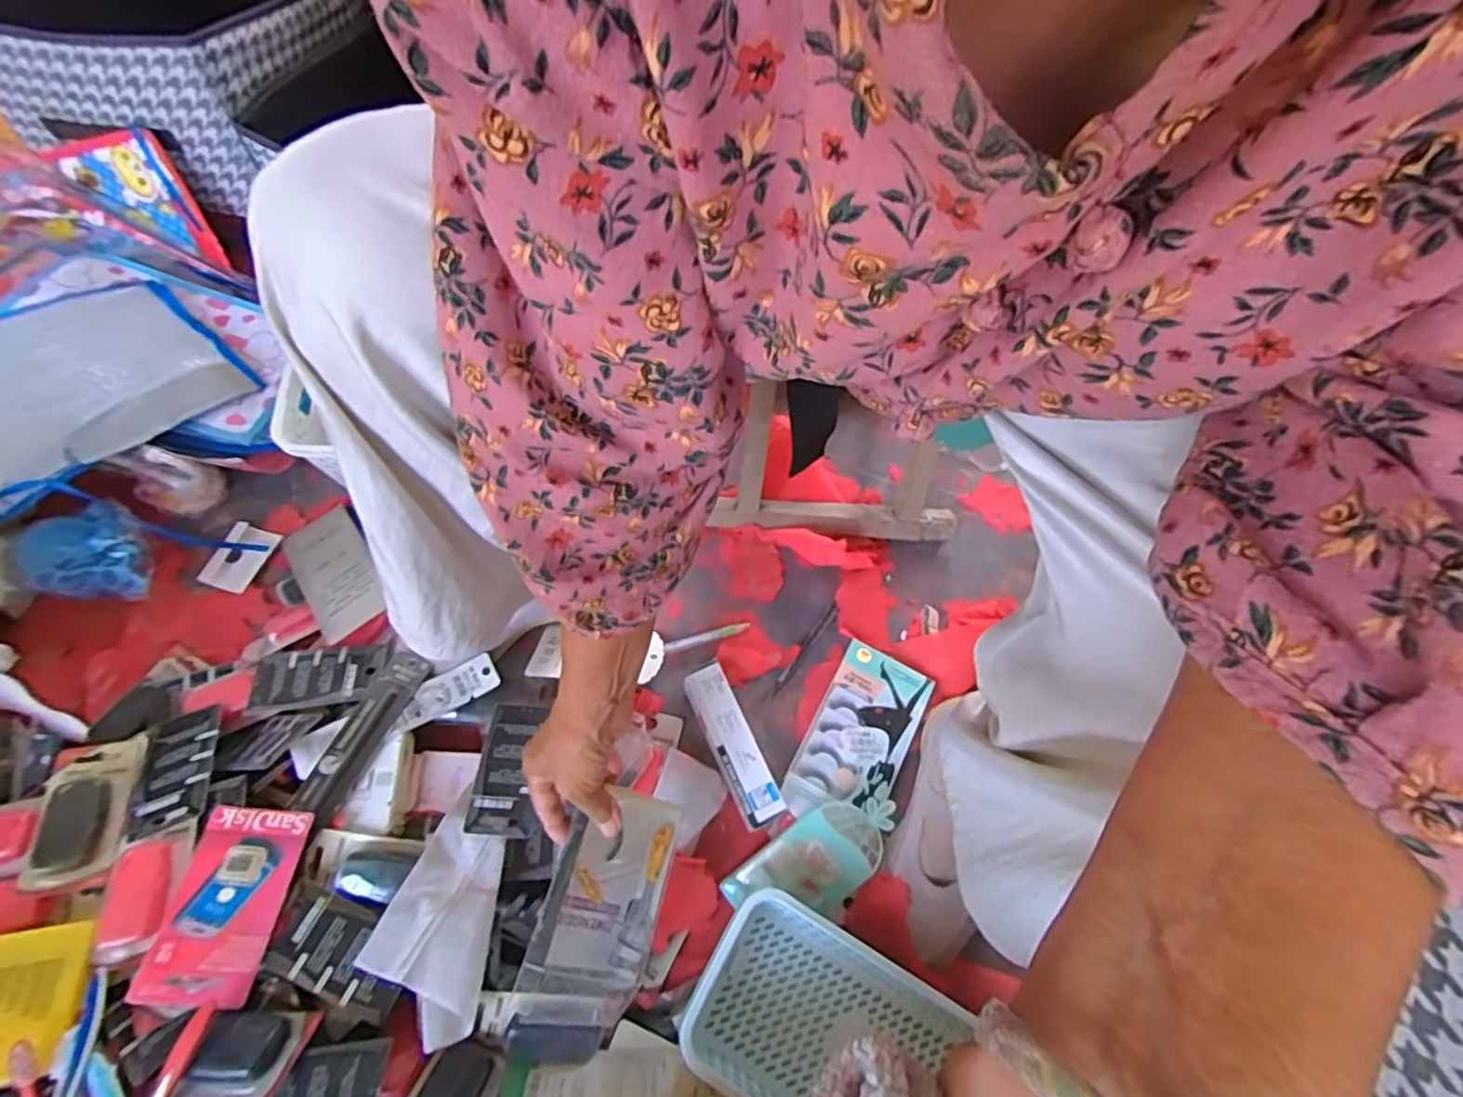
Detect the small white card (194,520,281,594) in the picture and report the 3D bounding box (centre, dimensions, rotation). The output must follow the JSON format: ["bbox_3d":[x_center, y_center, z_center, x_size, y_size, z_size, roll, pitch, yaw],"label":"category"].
[{"bbox_3d":[-0.516,0.007,0.683,0.053,0.008,0.073,18,63,7],"label":"small white card"}]

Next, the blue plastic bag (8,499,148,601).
[{"bbox_3d":[-0.636,0.004,0.658,0.117,0.054,0.088,3,62,-1],"label":"blue plastic bag"}]

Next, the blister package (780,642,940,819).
[{"bbox_3d":[0.121,0.179,0.623,0.090,0.010,0.173,27,64,11],"label":"blister package"}]

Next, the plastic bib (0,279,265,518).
[{"bbox_3d":[-0.673,-0.170,0.671,0.206,0.059,0.258,38,67,16],"label":"plastic bib"}]

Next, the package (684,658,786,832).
[{"bbox_3d":[-0.001,0.179,0.603,0.038,0.026,0.148,-22,65,-13],"label":"package"}]

